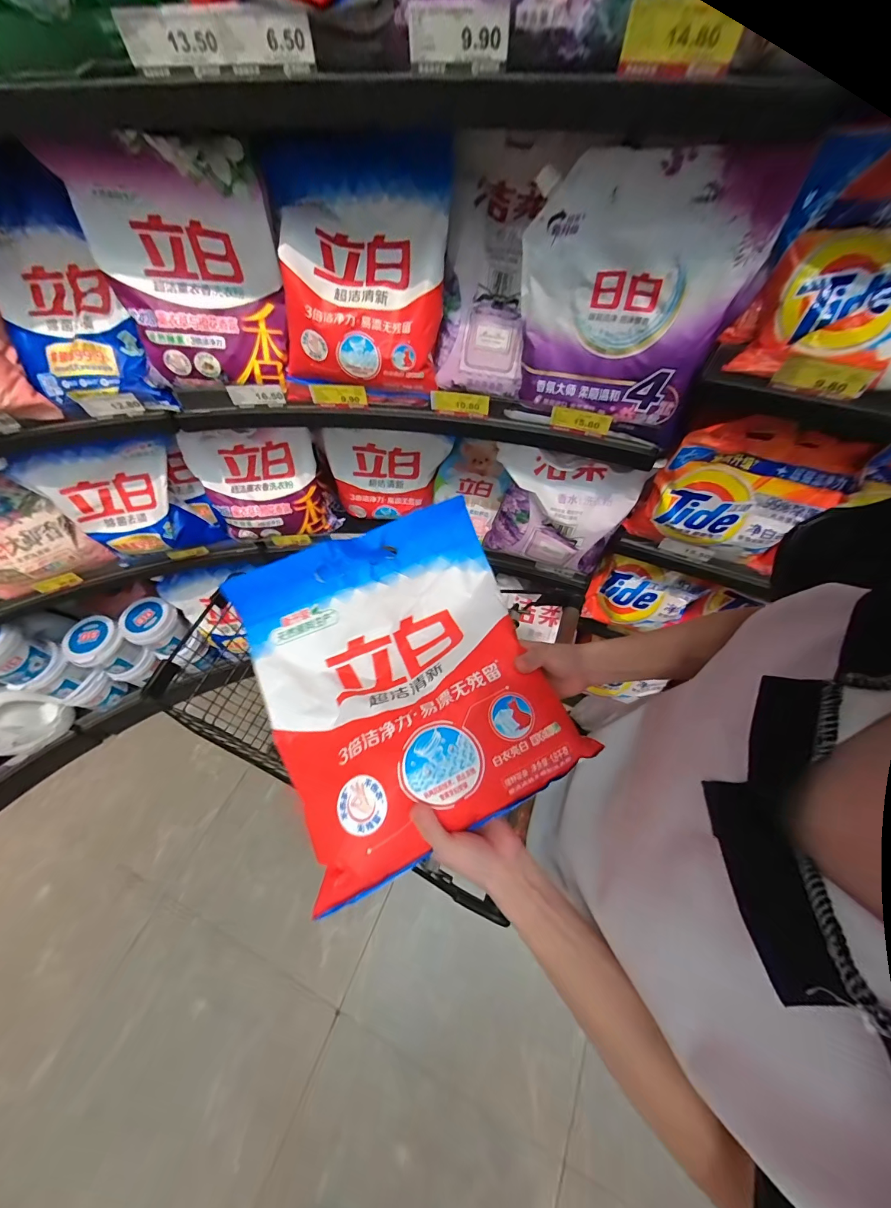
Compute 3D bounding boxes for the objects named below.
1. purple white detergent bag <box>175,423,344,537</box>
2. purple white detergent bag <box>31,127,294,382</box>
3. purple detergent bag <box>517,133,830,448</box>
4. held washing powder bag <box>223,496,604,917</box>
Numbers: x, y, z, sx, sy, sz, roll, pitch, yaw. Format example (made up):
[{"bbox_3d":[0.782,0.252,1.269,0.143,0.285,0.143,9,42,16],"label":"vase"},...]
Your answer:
[{"bbox_3d":[-0.425,-0.263,0.935,0.272,0.231,0.124,-5,59,0],"label":"purple white detergent bag"},{"bbox_3d":[-0.365,-0.472,0.583,0.264,0.251,0.088,-5,59,0],"label":"purple white detergent bag"},{"bbox_3d":[0.224,-0.383,0.510,0.267,0.264,0.069,21,62,14],"label":"purple detergent bag"},{"bbox_3d":[-0.046,0.063,0.409,0.284,0.071,0.320,-23,61,-11],"label":"held washing powder bag"}]

